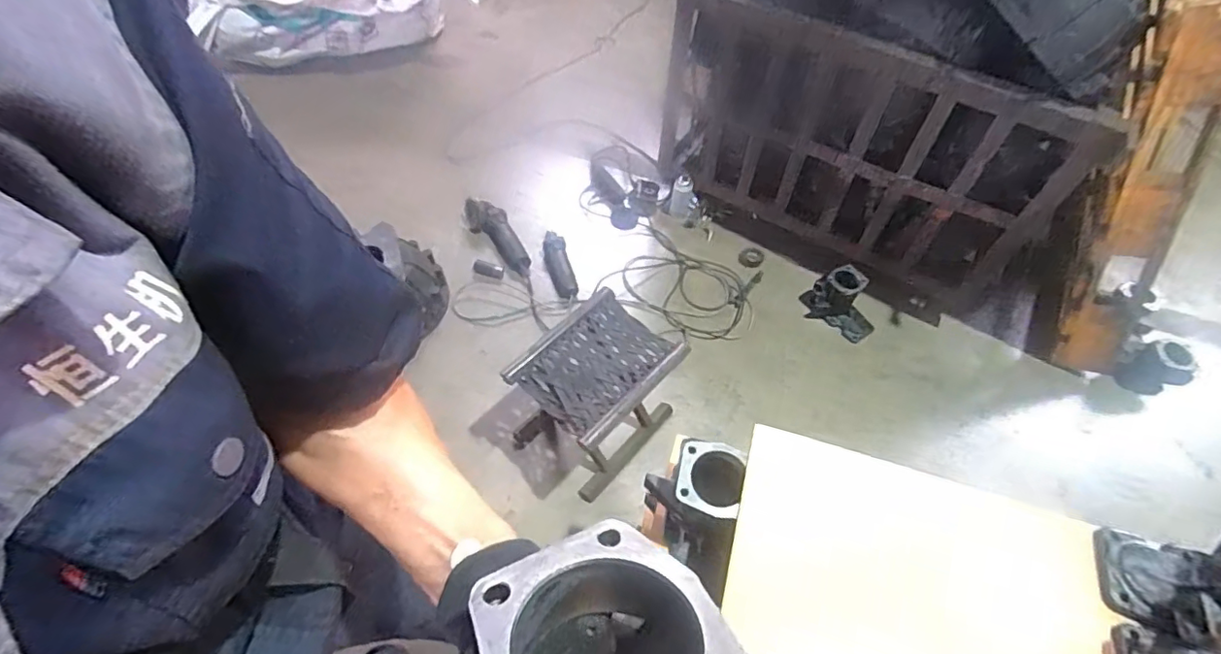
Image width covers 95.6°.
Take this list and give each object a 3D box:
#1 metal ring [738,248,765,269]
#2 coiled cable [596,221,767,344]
[{"bbox_3d":[0.449,-0.220,1.760,0.072,0.014,0.092,36,64,20],"label":"metal ring"},{"bbox_3d":[0.209,-0.131,1.677,0.413,0.034,0.336,27,62,12],"label":"coiled cable"}]

